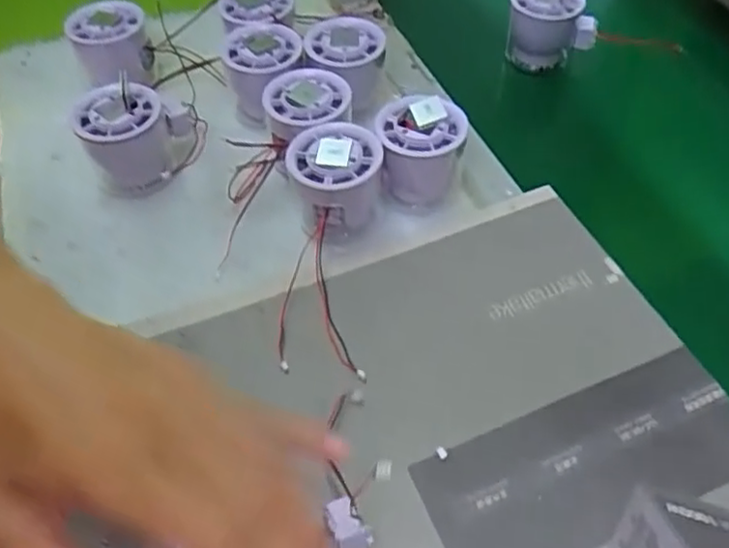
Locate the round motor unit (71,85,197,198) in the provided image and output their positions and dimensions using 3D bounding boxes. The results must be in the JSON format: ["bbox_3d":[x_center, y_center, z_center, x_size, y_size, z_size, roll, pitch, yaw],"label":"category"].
[{"bbox_3d":[-0.155,-0.090,0.467,0.060,0.063,0.057,-1,51,1],"label":"round motor unit"}]

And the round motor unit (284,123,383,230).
[{"bbox_3d":[-0.018,-0.054,0.429,0.056,0.056,0.052,-1,51,1],"label":"round motor unit"}]

